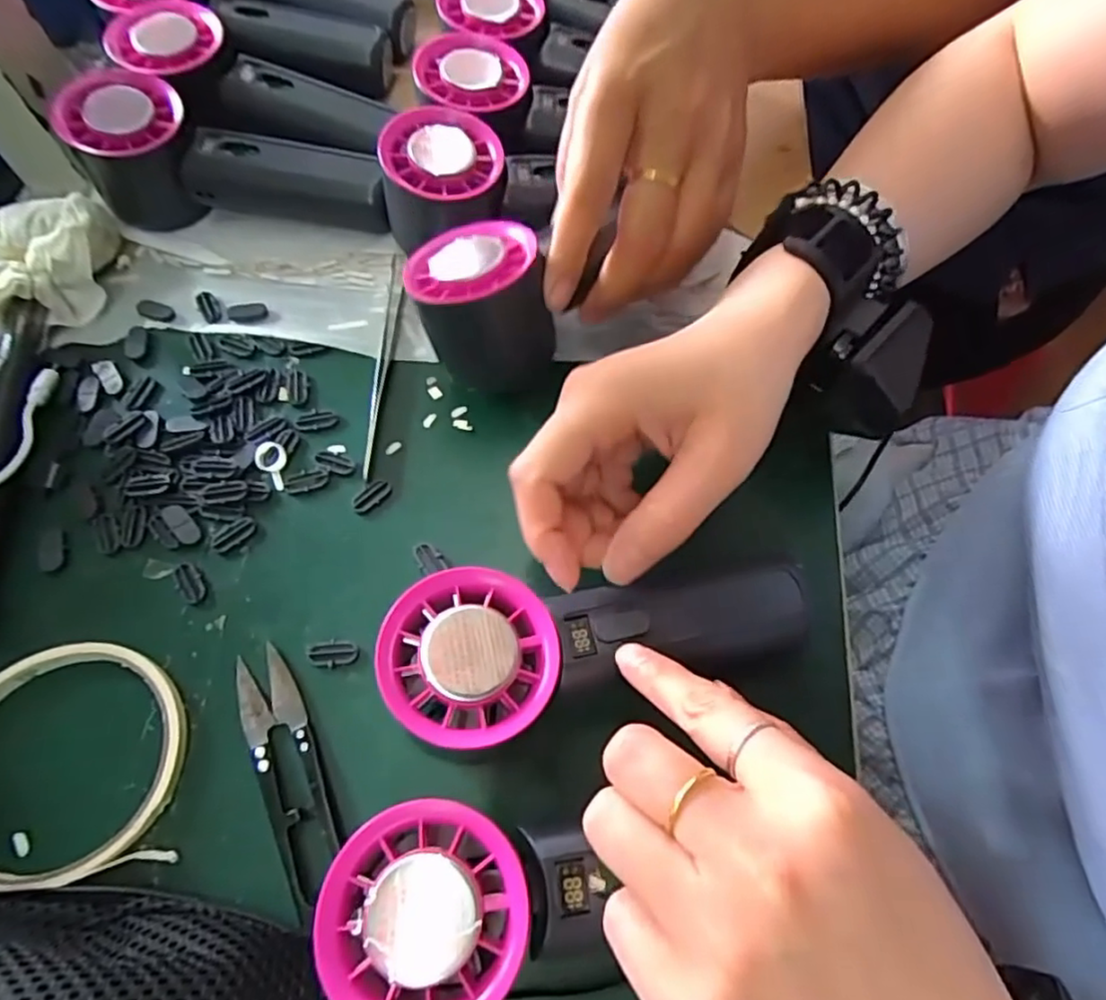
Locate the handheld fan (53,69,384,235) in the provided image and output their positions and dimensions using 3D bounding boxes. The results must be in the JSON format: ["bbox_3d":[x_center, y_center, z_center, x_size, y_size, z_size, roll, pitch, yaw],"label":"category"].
[{"bbox_3d":[-0.161,-0.176,0.333,0.144,0.060,0.049,3,65,1],"label":"handheld fan"}]

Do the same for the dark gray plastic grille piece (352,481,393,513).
[{"bbox_3d":[-0.081,-0.002,0.287,0.019,0.004,0.009,-38,70,-16],"label":"dark gray plastic grille piece"}]

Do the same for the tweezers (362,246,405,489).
[{"bbox_3d":[-0.083,-0.071,0.316,0.006,0.008,0.132,0,65,0],"label":"tweezers"}]

